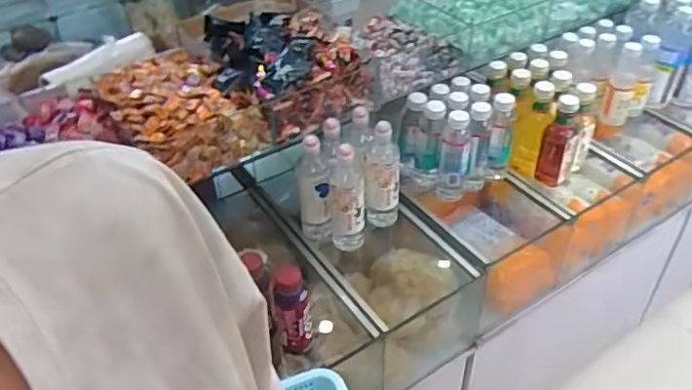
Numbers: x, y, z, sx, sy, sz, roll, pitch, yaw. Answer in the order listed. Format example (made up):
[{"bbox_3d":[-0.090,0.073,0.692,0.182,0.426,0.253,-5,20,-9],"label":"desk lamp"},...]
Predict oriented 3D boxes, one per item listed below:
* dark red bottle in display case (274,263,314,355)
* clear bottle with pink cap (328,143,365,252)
[{"bbox_3d":[-0.085,0.185,0.953,0.052,0.160,0.056,-10,41,-9],"label":"dark red bottle in display case"},{"bbox_3d":[0.002,0.001,1.130,0.063,0.231,0.077,0,41,2],"label":"clear bottle with pink cap"}]

